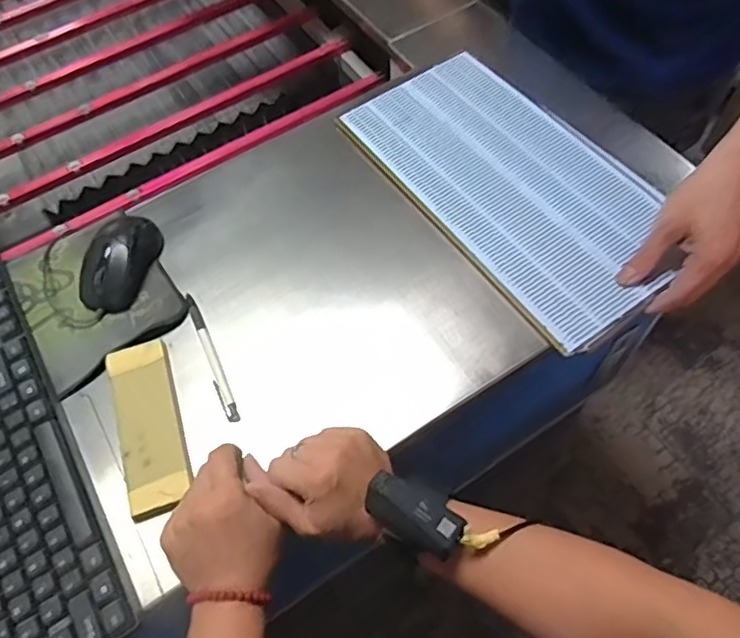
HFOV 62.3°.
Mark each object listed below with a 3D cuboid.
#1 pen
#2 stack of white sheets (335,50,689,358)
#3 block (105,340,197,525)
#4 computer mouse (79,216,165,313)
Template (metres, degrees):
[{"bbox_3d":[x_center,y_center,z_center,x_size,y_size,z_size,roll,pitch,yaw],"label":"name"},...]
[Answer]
[{"bbox_3d":[-0.147,0.034,0.563,0.011,0.006,0.140,-24,61,-10],"label":"pen"},{"bbox_3d":[0.146,-0.147,0.638,0.194,0.011,0.374,-32,63,-14],"label":"stack of white sheets"},{"bbox_3d":[-0.191,0.089,0.528,0.052,0.015,0.152,-14,66,-16],"label":"block"},{"bbox_3d":[-0.253,-0.062,0.614,0.062,0.036,0.107,7,61,8],"label":"computer mouse"}]

